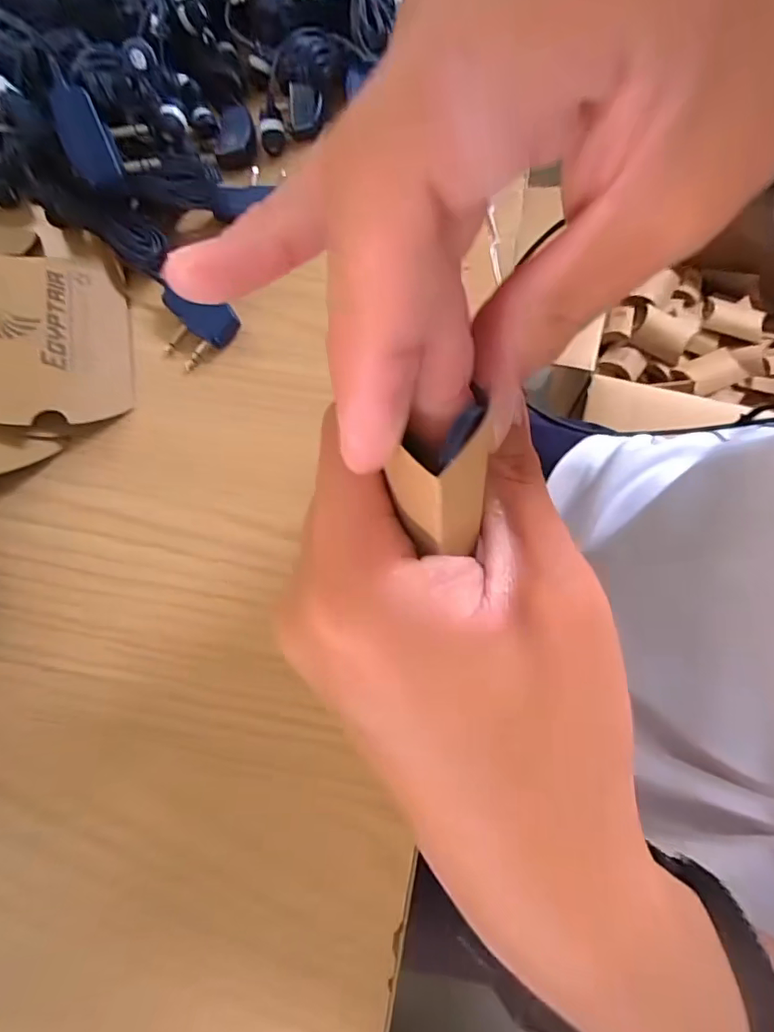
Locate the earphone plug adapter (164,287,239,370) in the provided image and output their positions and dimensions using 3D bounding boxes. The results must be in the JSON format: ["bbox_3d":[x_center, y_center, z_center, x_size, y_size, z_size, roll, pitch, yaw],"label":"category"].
[{"bbox_3d":[-0.083,-0.082,0.227,0.034,0.007,0.031,40,76,17],"label":"earphone plug adapter"}]

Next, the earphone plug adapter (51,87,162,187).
[{"bbox_3d":[-0.114,-0.155,0.216,0.033,0.005,0.032,-19,113,-12],"label":"earphone plug adapter"}]

